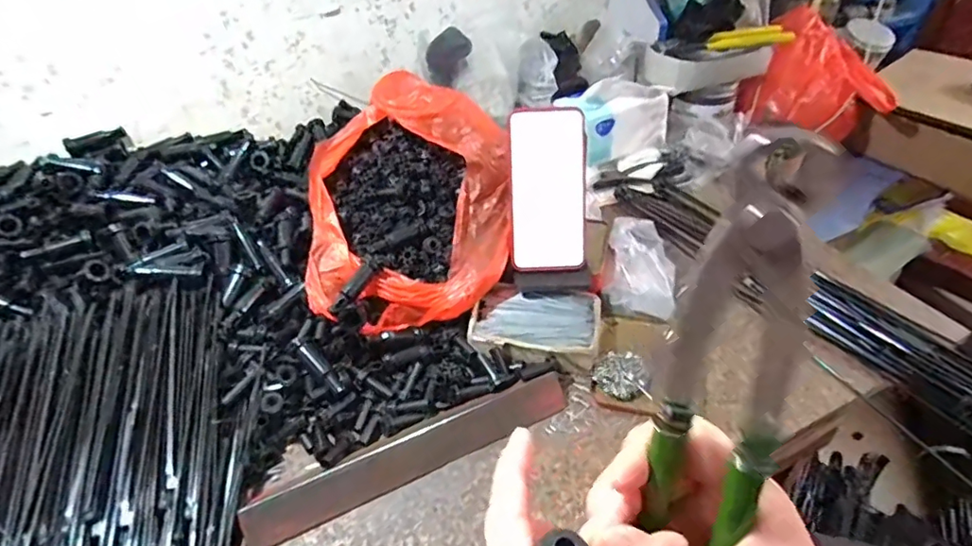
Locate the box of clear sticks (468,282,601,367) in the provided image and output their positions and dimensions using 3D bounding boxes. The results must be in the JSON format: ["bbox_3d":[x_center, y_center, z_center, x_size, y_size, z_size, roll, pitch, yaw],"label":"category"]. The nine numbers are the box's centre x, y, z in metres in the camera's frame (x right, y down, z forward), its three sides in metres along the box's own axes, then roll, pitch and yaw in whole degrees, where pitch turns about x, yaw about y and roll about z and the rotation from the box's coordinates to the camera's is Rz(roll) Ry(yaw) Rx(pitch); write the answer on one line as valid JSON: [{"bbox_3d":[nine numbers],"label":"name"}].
[{"bbox_3d":[0.051,0.051,0.553,0.125,0.029,0.078,1,39,10],"label":"box of clear sticks"}]

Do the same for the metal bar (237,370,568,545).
[{"bbox_3d":[-0.058,0.154,0.471,0.286,0.013,0.039,-19,71,-20],"label":"metal bar"}]

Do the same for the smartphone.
[{"bbox_3d":[0.065,-0.084,0.555,0.080,0.162,0.014,-2,12,-1],"label":"smartphone"}]

